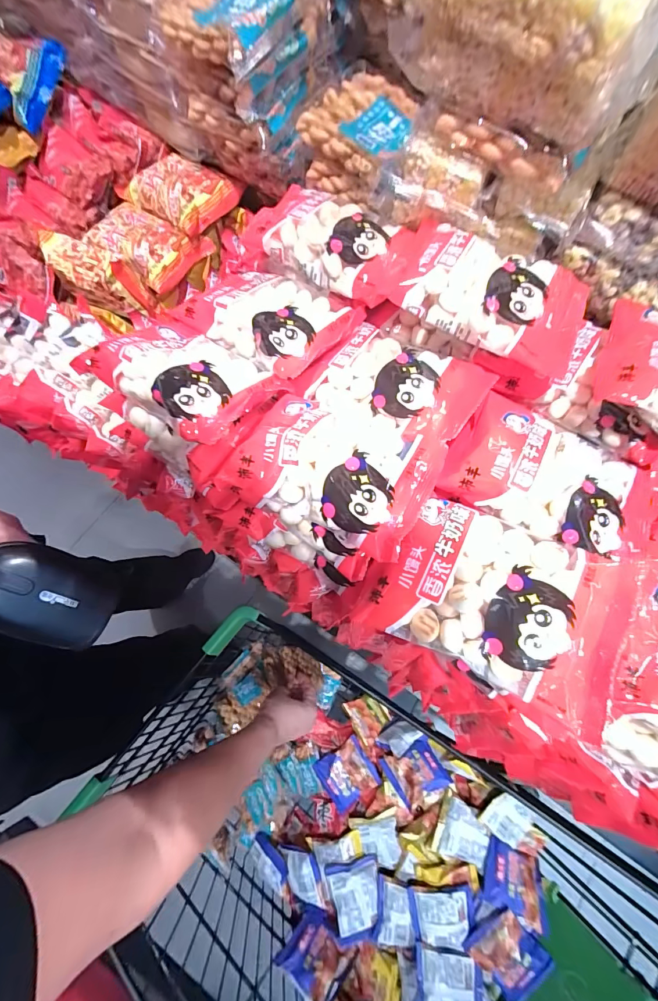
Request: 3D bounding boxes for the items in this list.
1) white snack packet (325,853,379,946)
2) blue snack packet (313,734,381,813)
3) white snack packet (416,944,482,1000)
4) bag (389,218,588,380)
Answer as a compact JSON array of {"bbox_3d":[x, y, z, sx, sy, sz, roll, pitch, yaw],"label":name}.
[{"bbox_3d":[0.041,0.607,0.589,0.077,0.023,0.090,-11,72,-3],"label":"white snack packet"},{"bbox_3d":[0.032,0.473,0.666,0.088,0.018,0.089,-33,75,-10],"label":"blue snack packet"},{"bbox_3d":[0.160,0.658,0.516,0.085,0.015,0.077,12,49,0],"label":"white snack packet"},{"bbox_3d":[0.095,-0.121,0.227,0.112,0.032,0.073,28,74,9],"label":"bag"}]

